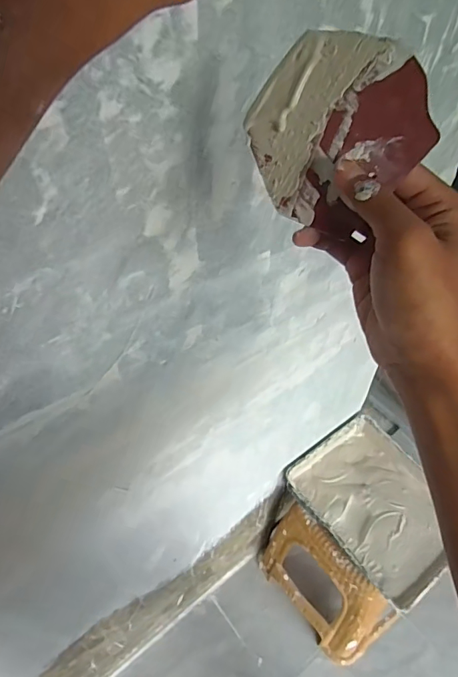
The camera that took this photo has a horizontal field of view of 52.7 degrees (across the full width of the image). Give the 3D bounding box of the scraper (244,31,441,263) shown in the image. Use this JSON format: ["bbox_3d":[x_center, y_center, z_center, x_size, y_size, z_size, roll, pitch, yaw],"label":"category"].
[{"bbox_3d":[0.057,-0.115,0.259,0.096,0.095,0.004,43,28,15],"label":"scraper"}]

